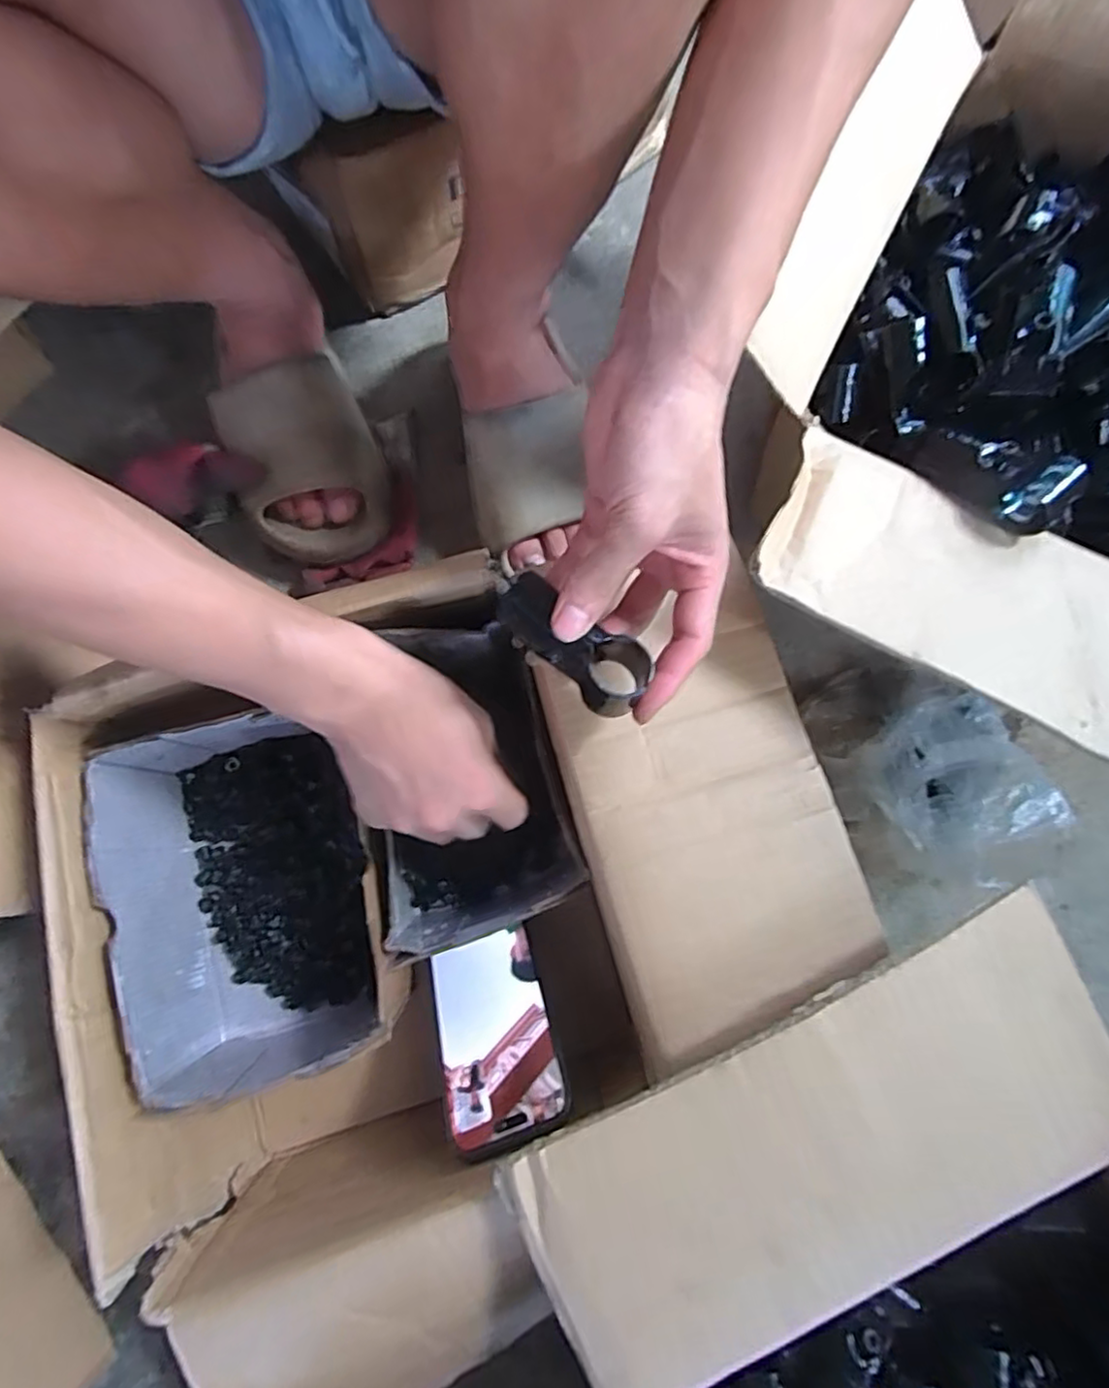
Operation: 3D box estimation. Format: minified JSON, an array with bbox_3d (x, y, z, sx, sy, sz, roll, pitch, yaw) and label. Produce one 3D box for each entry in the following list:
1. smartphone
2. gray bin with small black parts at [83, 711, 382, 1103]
[{"bbox_3d":[-0.037,0.206,0.400,0.071,0.008,0.126,-21,38,-3],"label":"smartphone"},{"bbox_3d":[-0.196,0.132,0.431,0.126,0.117,0.210,-12,79,-1],"label":"gray bin with small black parts"}]

